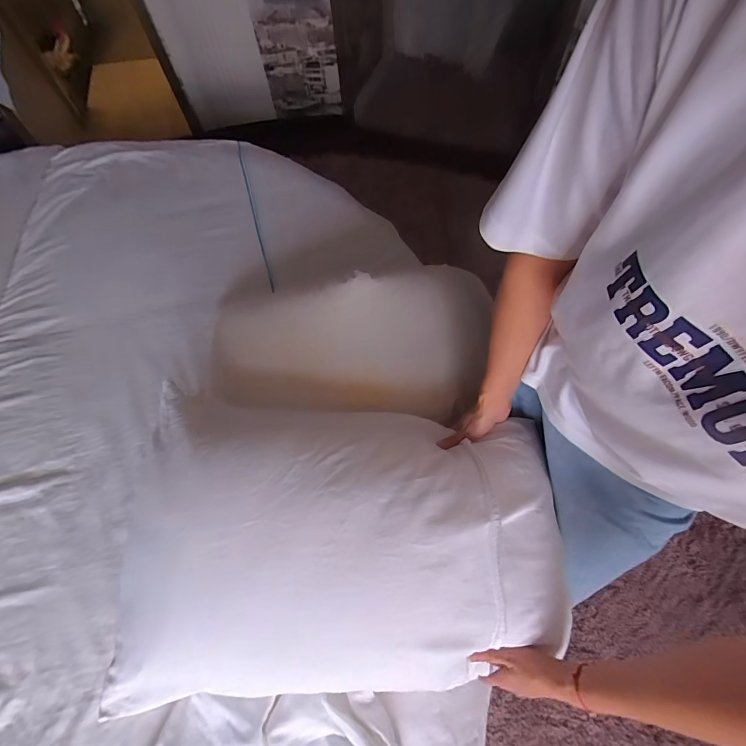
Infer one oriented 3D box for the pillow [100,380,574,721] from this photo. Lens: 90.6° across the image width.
[{"bbox_3d":[-0.044,0.228,0.529,0.609,0.117,0.393,-2,62,0],"label":"pillow"}]

